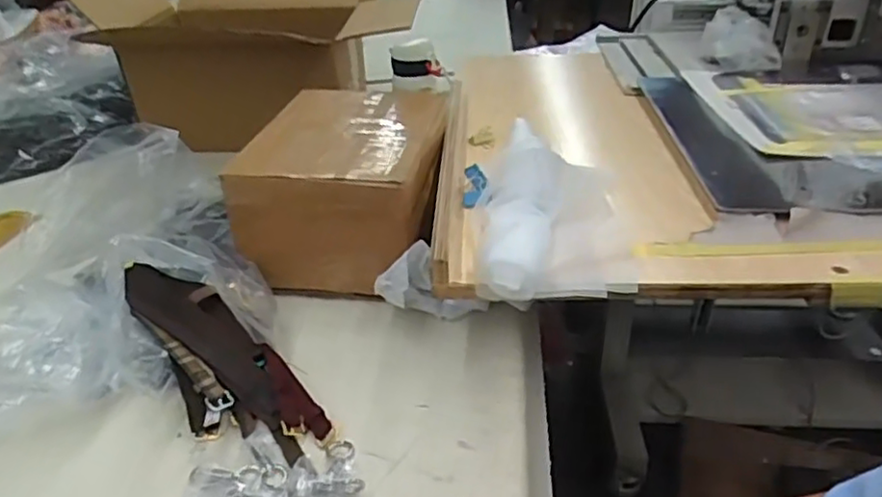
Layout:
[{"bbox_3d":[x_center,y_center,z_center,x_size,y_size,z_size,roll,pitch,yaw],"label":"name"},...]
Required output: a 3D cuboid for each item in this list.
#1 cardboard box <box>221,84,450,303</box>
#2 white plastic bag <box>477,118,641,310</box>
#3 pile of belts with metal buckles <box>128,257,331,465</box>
[{"bbox_3d":[-0.114,-0.082,0.802,0.214,0.147,0.259,3,33,9],"label":"cardboard box"},{"bbox_3d":[0.119,-0.047,0.671,0.145,0.055,0.293,3,31,8],"label":"white plastic bag"},{"bbox_3d":[-0.222,0.104,0.625,0.284,0.024,0.093,37,47,24],"label":"pile of belts with metal buckles"}]

